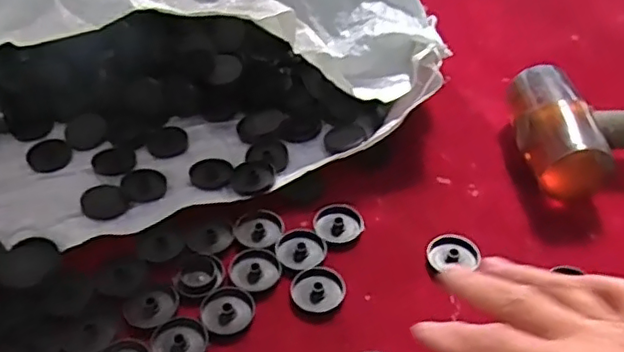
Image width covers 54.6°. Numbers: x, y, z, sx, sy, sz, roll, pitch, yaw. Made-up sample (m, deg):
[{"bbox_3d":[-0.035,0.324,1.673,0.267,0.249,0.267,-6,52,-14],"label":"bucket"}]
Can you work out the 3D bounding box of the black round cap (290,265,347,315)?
[{"bbox_3d":[0.004,0.072,0.387,0.034,0.006,0.030,-26,52,-24],"label":"black round cap"}]

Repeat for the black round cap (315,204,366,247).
[{"bbox_3d":[0.020,0.033,0.428,0.034,0.005,0.032,1,46,-1],"label":"black round cap"}]

